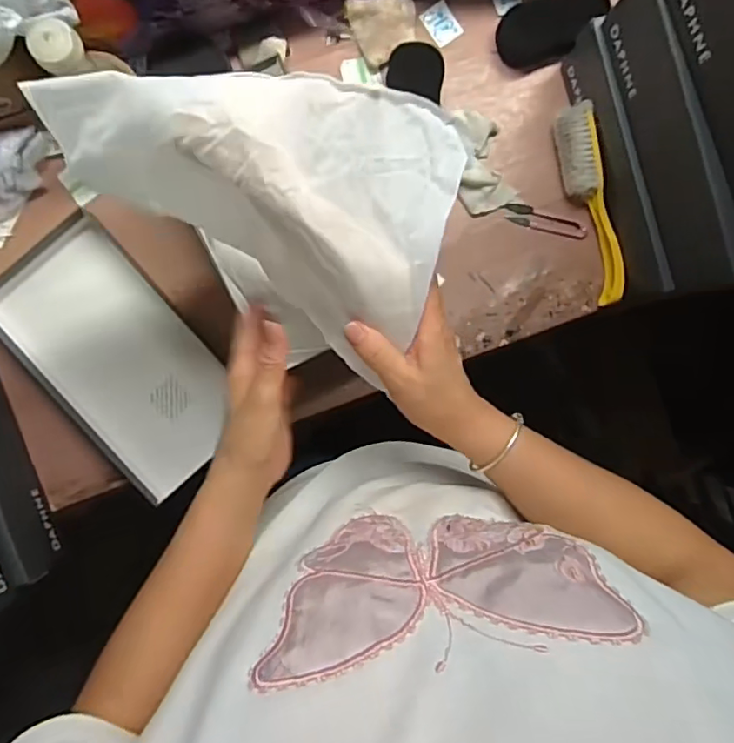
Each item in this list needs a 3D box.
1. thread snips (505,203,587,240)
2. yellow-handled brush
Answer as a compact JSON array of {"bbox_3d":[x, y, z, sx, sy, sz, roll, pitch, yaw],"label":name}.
[{"bbox_3d":[0.215,-0.181,0.691,0.098,0.014,0.028,10,91,-4],"label":"thread snips"},{"bbox_3d":[0.261,-0.192,0.669,0.035,0.041,0.228,-15,93,-3],"label":"yellow-handled brush"}]

